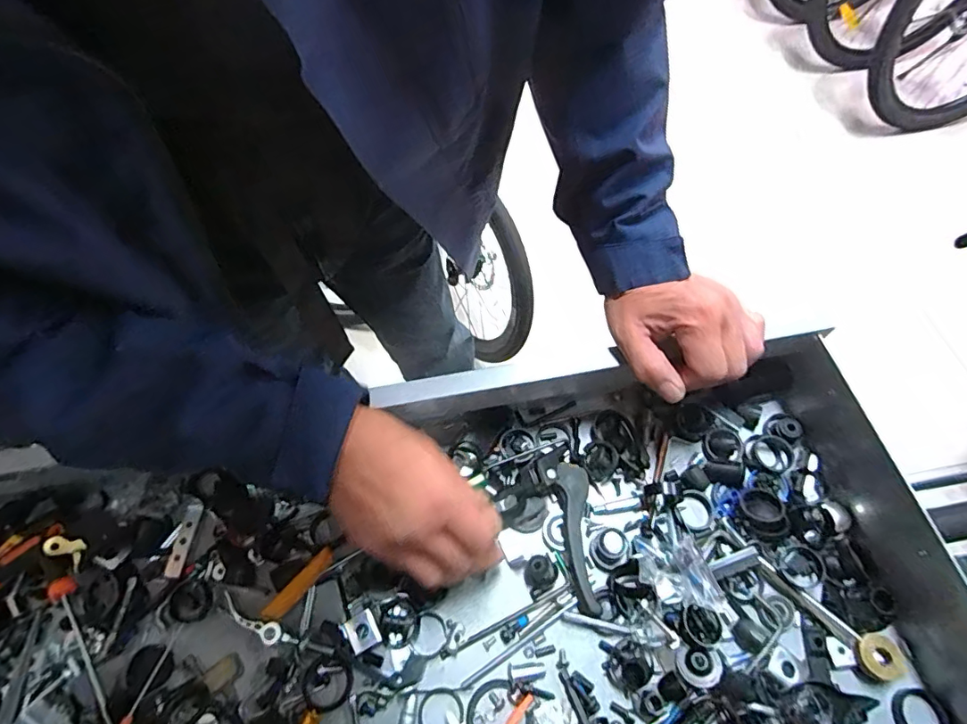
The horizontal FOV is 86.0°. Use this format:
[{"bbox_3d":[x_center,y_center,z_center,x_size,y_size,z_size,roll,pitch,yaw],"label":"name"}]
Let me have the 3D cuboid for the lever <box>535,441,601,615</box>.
[{"bbox_3d":[0.078,0.135,0.430,0.042,0.033,0.131,-17,62,-6],"label":"lever"}]

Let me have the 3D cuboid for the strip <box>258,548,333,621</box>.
[{"bbox_3d":[-0.152,0.184,0.427,0.015,0.004,0.068,48,66,-6],"label":"strip"}]

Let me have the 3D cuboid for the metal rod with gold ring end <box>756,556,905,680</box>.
[{"bbox_3d":[0.265,0.189,0.397,0.031,0.019,0.104,-34,63,-18],"label":"metal rod with gold ring end"}]

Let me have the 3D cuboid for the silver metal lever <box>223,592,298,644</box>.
[{"bbox_3d":[-0.182,0.209,0.414,0.075,0.008,0.015,21,61,14],"label":"silver metal lever"}]

